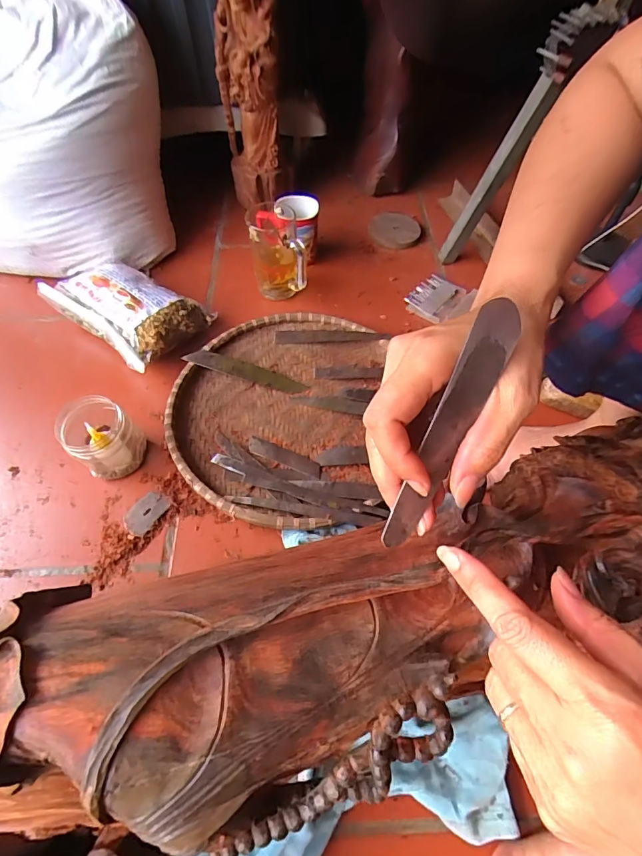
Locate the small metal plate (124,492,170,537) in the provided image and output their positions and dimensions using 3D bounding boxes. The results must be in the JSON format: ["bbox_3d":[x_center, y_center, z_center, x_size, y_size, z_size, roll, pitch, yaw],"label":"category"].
[{"bbox_3d":[-0.208,0.101,0.498,0.037,0.004,0.052,28,61,18],"label":"small metal plate"}]

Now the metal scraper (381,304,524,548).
[{"bbox_3d":[0.062,0.002,0.208,0.021,0.128,0.004,21,13,-11],"label":"metal scraper"}]

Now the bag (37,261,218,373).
[{"bbox_3d":[-0.305,-0.179,0.644,0.243,0.073,0.145,28,61,19],"label":"bag"}]

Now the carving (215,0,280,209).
[{"bbox_3d":[-0.123,-0.584,0.717,0.102,0.340,0.135,-8,57,-4],"label":"carving"}]

